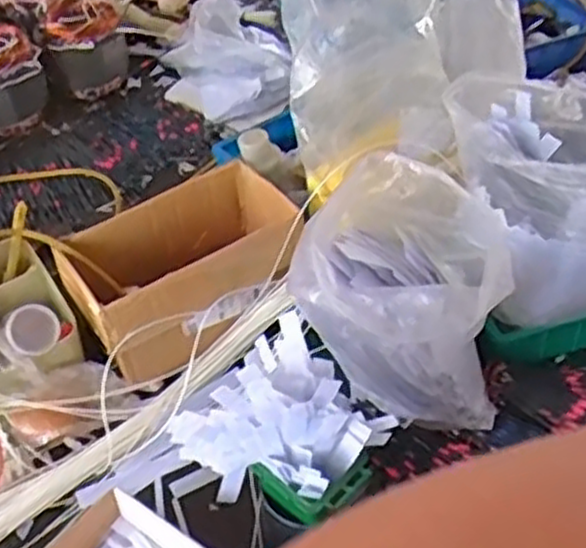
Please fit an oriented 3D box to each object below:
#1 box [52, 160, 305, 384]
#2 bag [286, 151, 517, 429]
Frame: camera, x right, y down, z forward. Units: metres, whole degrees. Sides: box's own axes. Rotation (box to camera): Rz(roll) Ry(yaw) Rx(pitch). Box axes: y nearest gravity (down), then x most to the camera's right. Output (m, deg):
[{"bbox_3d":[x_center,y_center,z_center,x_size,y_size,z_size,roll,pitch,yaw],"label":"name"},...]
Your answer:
[{"bbox_3d":[-0.136,-0.002,1.007,0.268,0.148,0.168,-27,50,-23],"label":"box"},{"bbox_3d":[0.125,0.023,0.863,0.224,0.220,0.200,16,47,16],"label":"bag"}]

